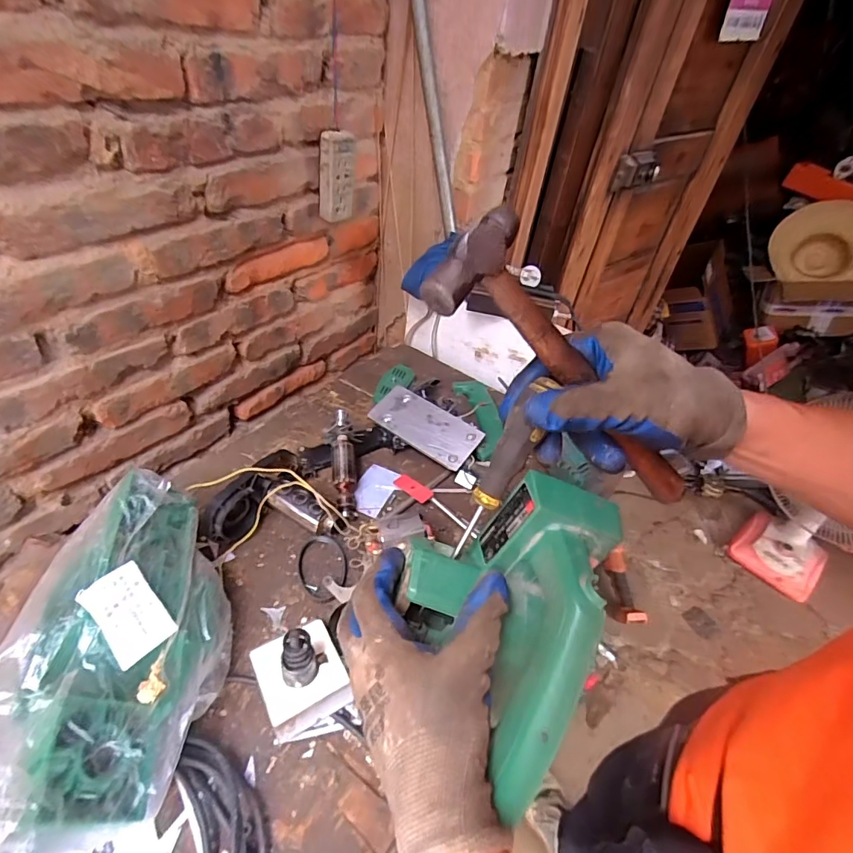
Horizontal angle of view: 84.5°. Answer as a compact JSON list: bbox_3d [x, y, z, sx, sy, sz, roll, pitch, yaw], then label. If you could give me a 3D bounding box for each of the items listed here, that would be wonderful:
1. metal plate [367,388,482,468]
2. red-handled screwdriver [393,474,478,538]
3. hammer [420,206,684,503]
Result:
[{"bbox_3d":[-0.004,-0.003,0.703,0.172,0.009,0.073,31,65,22],"label":"metal plate"},{"bbox_3d":[0.010,0.104,0.627,0.136,0.012,0.020,34,49,26],"label":"red-handled screwdriver"},{"bbox_3d":[0.100,-0.041,0.312,0.232,0.032,0.077,34,77,-25],"label":"hammer"}]

